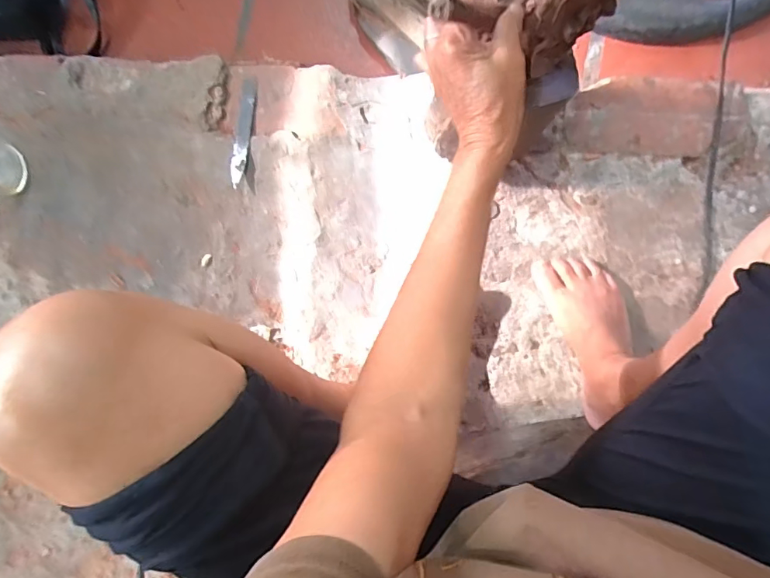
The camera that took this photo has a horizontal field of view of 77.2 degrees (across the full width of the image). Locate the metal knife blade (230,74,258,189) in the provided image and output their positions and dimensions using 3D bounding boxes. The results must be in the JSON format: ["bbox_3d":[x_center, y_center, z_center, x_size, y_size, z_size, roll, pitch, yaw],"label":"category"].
[{"bbox_3d":[-0.187,-0.209,0.637,0.021,0.004,0.147,7,88,6],"label":"metal knife blade"}]

